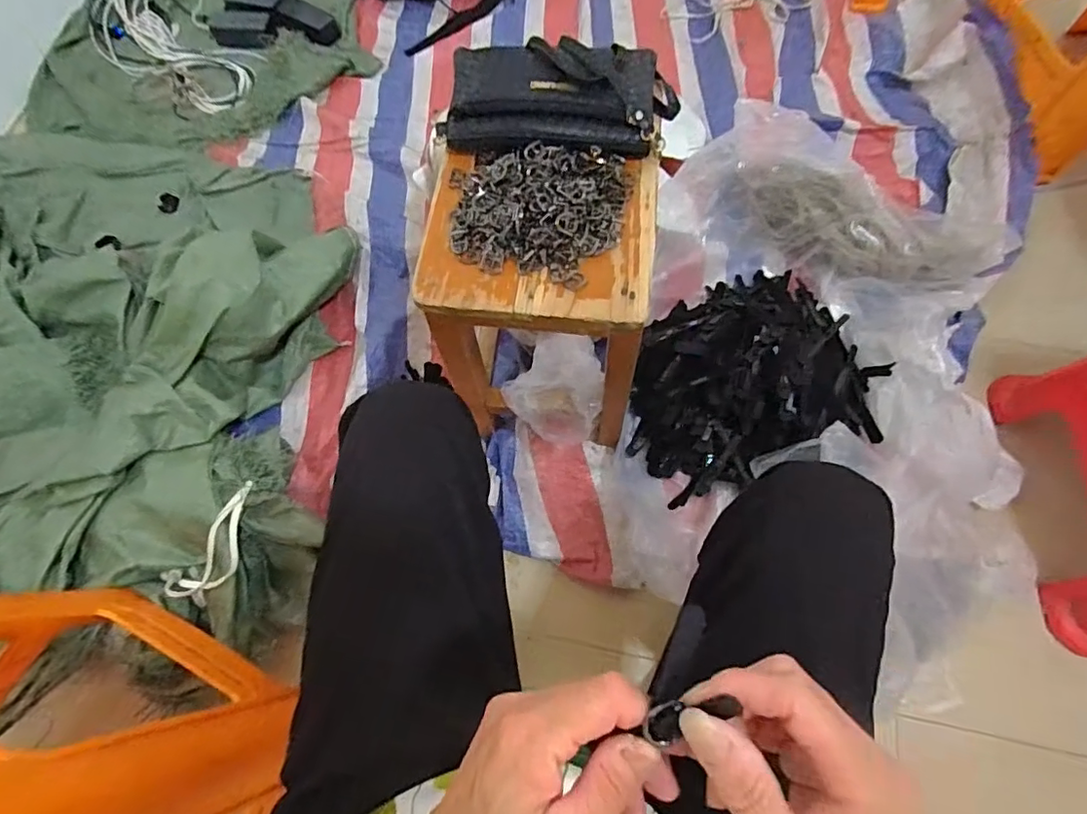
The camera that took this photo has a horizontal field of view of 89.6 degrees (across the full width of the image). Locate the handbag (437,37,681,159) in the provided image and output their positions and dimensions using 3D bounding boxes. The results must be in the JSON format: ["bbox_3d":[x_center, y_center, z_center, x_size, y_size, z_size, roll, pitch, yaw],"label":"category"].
[{"bbox_3d":[0.021,-0.324,0.567,0.237,0.052,0.135,8,69,5],"label":"handbag"}]

